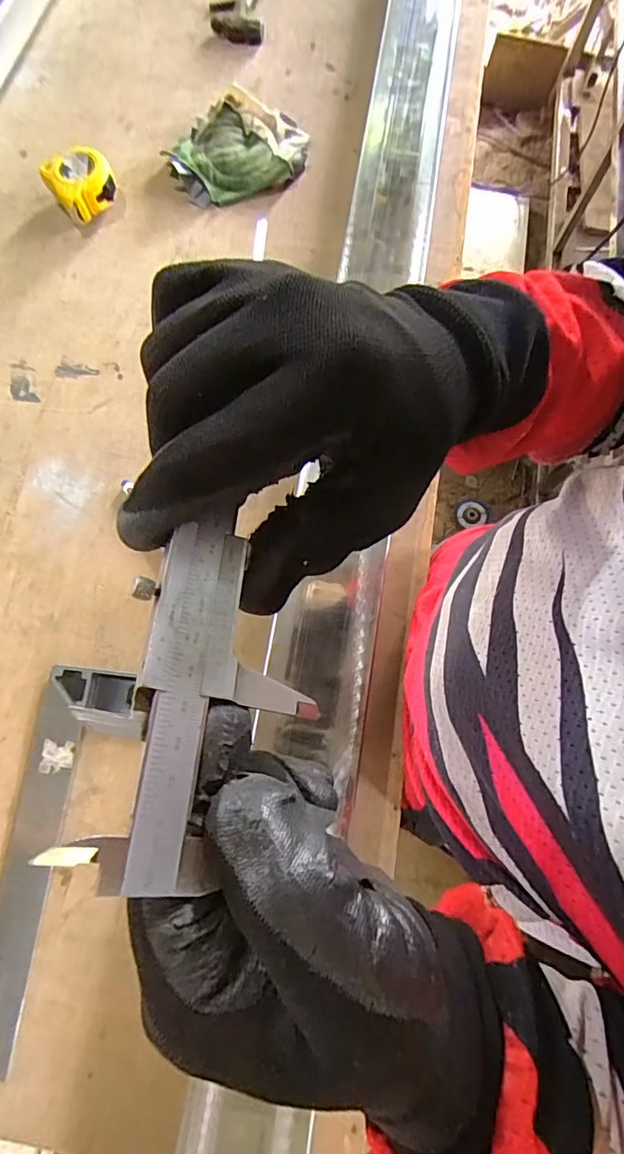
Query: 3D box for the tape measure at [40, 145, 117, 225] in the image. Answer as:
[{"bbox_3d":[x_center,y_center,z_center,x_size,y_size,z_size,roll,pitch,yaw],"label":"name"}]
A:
[{"bbox_3d":[-0.299,-0.511,0.676,0.087,0.047,0.075,-27,76,-7],"label":"tape measure"}]

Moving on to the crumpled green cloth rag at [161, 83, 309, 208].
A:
[{"bbox_3d":[-0.103,-0.593,0.706,0.195,0.039,0.165,-23,76,-6],"label":"crumpled green cloth rag"}]

